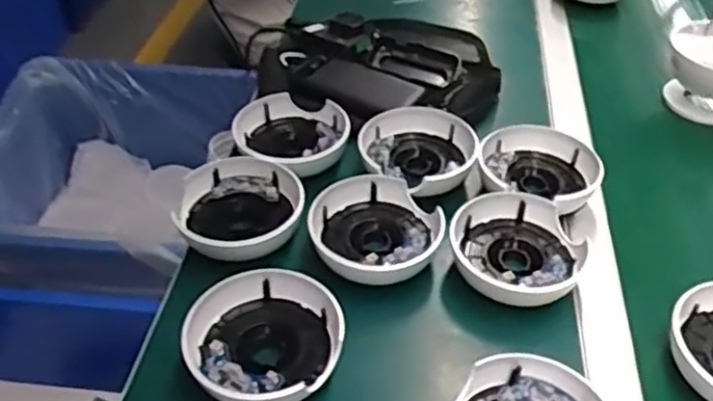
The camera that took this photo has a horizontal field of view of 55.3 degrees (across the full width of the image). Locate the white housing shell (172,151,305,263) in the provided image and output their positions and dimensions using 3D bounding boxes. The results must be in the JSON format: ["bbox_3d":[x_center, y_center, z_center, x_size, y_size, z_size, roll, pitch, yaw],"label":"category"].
[{"bbox_3d":[-0.106,0.005,0.633,0.111,0.033,0.115,-3,43,-3],"label":"white housing shell"}]

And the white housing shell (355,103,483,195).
[{"bbox_3d":[0.061,-0.045,0.713,0.122,0.043,0.118,1,42,1],"label":"white housing shell"}]

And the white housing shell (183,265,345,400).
[{"bbox_3d":[-0.068,0.109,0.527,0.111,0.048,0.117,0,42,0],"label":"white housing shell"}]

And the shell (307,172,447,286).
[{"bbox_3d":[0.017,0.028,0.620,0.116,0.041,0.116,0,42,0],"label":"shell"}]

